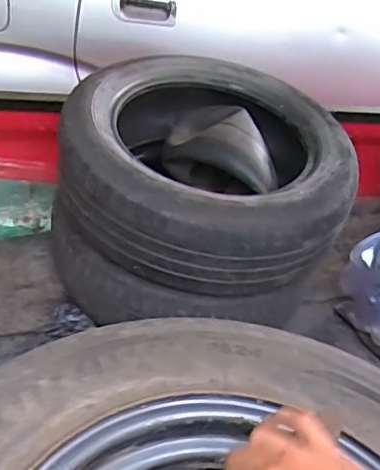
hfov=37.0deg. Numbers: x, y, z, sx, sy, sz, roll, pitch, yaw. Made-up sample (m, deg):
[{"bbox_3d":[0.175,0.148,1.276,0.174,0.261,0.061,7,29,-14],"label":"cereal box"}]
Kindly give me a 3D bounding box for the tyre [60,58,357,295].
[{"bbox_3d":[0.038,-0.140,1.108,0.521,0.240,0.520,4,37,3],"label":"tyre"}]

